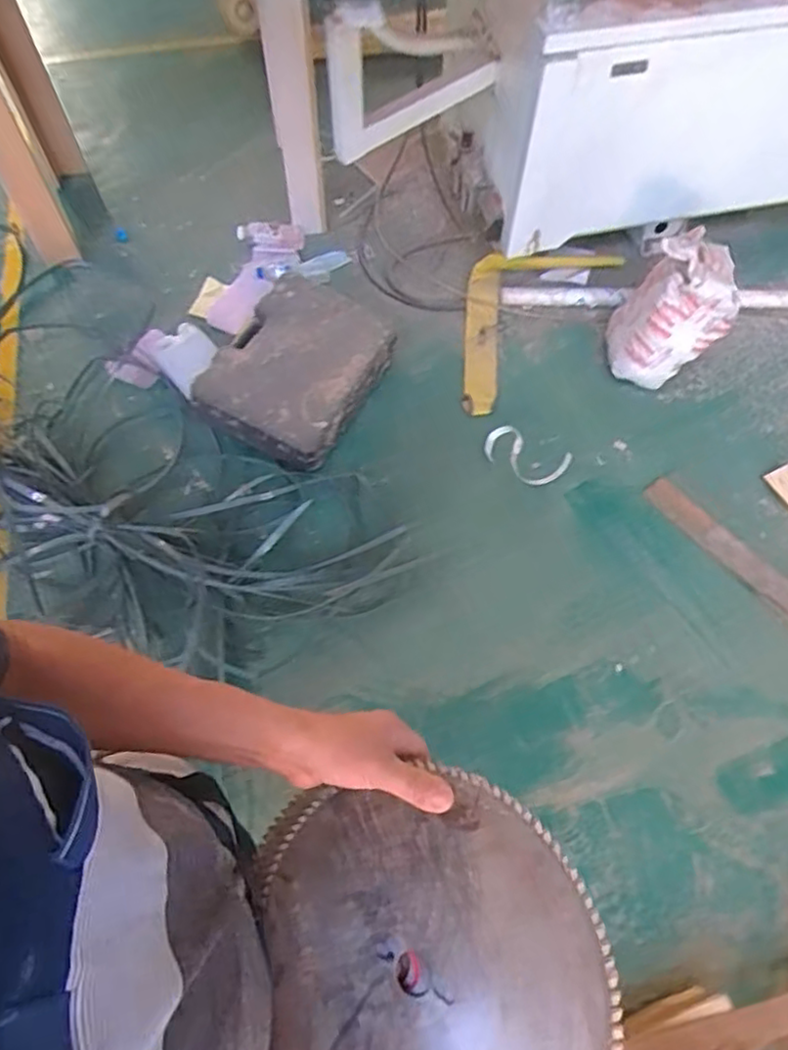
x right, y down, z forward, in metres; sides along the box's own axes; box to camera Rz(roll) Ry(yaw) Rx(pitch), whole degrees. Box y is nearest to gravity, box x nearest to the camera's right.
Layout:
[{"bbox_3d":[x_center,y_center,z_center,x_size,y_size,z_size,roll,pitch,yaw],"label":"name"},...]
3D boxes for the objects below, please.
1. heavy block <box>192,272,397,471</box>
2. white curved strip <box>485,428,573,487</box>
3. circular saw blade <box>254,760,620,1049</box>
[{"bbox_3d":[-0.236,-0.381,1.638,0.337,0.154,0.448,31,66,15],"label":"heavy block"},{"bbox_3d":[0.328,-0.171,1.642,0.204,0.047,0.117,25,76,4],"label":"white curved strip"},{"bbox_3d":[0.018,0.330,0.492,0.270,0.007,0.254,-10,68,24],"label":"circular saw blade"}]

